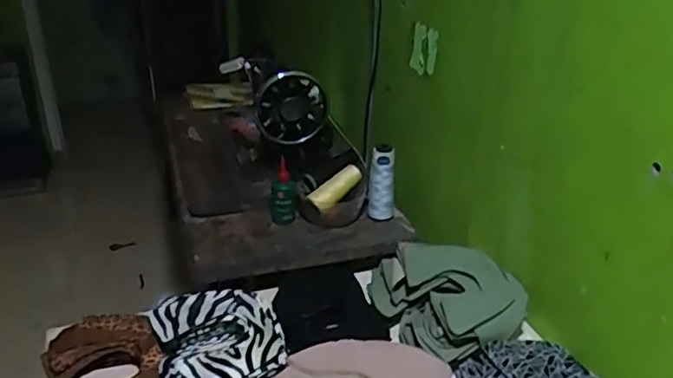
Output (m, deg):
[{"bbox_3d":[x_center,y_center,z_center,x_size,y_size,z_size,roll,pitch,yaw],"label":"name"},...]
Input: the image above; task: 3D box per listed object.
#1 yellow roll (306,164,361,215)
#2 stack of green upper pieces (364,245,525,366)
[{"bbox_3d":[-0.006,-0.002,1.041,0.040,0.033,0.116,23,51,38],"label":"yellow roll"},{"bbox_3d":[0.158,0.137,0.780,0.190,0.058,0.167,-7,29,-16],"label":"stack of green upper pieces"}]

